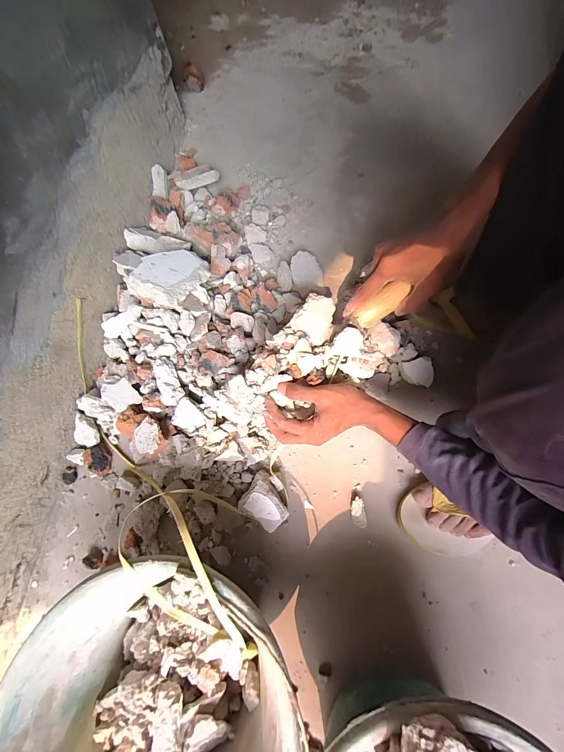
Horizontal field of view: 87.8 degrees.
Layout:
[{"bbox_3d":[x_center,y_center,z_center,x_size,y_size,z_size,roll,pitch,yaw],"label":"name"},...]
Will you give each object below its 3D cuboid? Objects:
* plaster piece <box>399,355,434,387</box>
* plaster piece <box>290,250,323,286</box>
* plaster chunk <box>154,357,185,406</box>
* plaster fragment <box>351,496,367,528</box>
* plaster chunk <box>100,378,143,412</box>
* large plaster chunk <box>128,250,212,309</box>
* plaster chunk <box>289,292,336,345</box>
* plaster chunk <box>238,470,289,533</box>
[{"bbox_3d":[0.219,-0.004,0.475,0.044,0.029,0.046,-12,74,-2],"label":"plaster piece"},{"bbox_3d":[0.044,-0.193,0.544,0.053,0.033,0.067,-9,73,-1],"label":"plaster piece"},{"bbox_3d":[-0.174,0.007,0.443,0.033,0.023,0.070,-24,73,-3],"label":"plaster chunk"},{"bbox_3d":[0.113,0.201,0.433,0.020,0.016,0.041,-4,73,0],"label":"plaster fragment"},{"bbox_3d":[-0.266,0.031,0.482,0.052,0.014,0.052,4,79,-19],"label":"plaster chunk"},{"bbox_3d":[-0.172,-0.155,0.455,0.081,0.028,0.113,33,55,-1],"label":"large plaster chunk"},{"bbox_3d":[0.046,-0.077,0.393,0.049,0.025,0.059,30,78,12],"label":"plaster chunk"},{"bbox_3d":[-0.021,0.184,0.431,0.067,0.036,0.061,30,77,10],"label":"plaster chunk"}]

